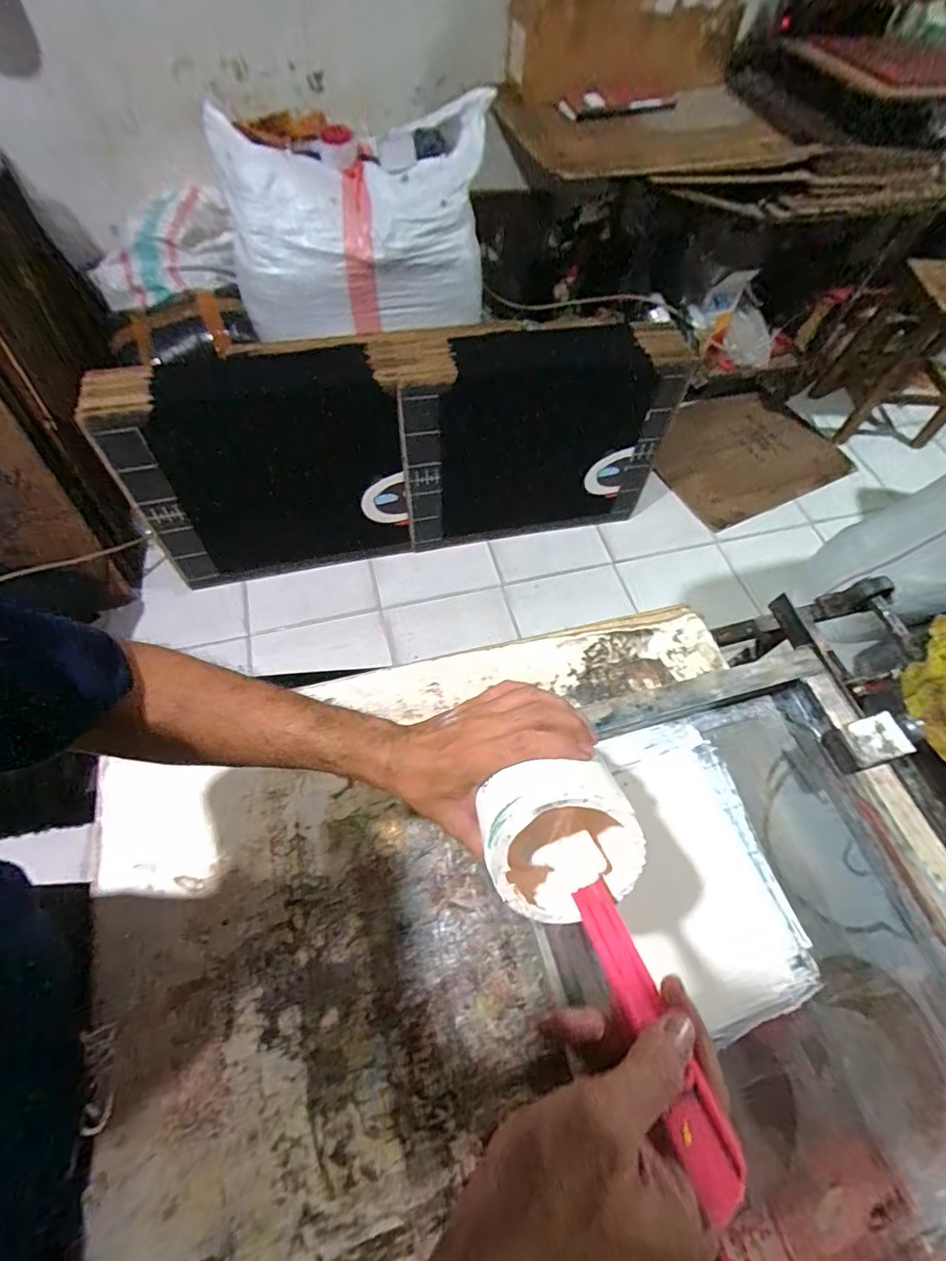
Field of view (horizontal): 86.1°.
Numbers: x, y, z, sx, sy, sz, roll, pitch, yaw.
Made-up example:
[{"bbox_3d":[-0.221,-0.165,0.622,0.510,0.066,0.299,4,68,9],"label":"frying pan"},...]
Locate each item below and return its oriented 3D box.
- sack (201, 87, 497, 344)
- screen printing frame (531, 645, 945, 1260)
[{"bbox_3d":[-0.265,-0.934,1.207,0.588,0.363,0.275,-5,61,-7],"label":"sack"},{"bbox_3d":[0.311,0.322,0.513,0.472,0.048,0.561,-12,62,-11],"label":"screen printing frame"}]

